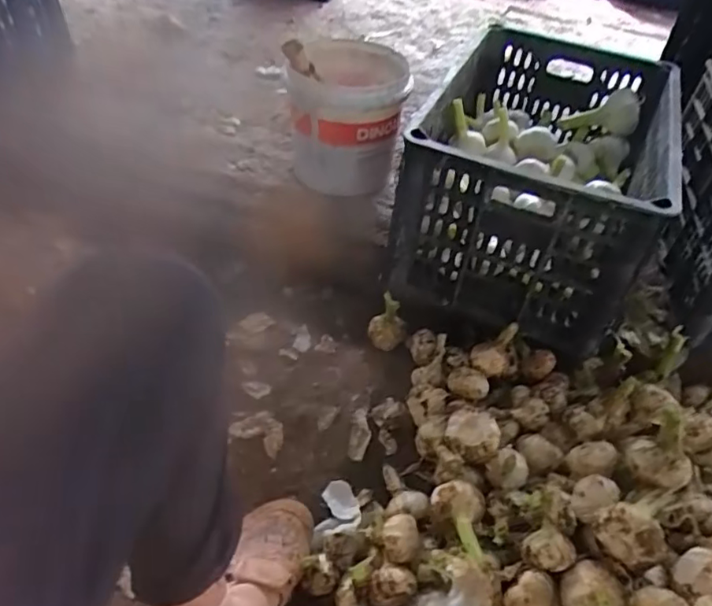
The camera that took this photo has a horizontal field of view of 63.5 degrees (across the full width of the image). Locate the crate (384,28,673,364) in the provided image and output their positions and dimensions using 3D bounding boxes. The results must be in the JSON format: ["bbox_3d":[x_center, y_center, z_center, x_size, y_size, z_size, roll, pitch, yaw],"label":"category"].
[{"bbox_3d":[0.251,-0.176,0.824,0.280,0.250,0.424,19,46,11],"label":"crate"}]

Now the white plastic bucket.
[{"bbox_3d":[-0.024,-0.277,0.958,0.169,0.230,0.178,-11,48,-17],"label":"white plastic bucket"}]

